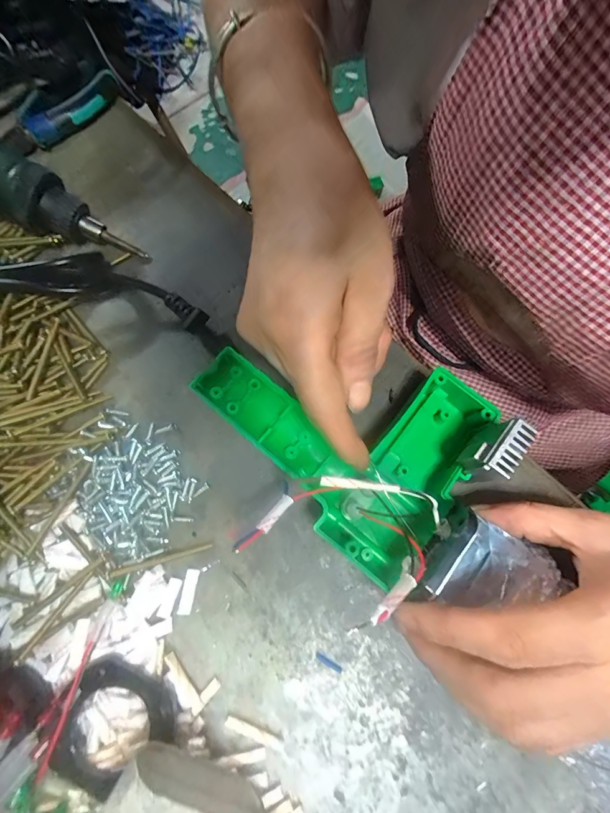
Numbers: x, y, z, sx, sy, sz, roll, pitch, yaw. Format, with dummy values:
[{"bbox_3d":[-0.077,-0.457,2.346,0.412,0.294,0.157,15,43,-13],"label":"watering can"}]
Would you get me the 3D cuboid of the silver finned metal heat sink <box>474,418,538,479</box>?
[{"bbox_3d":[0.099,0.020,0.175,0.015,0.011,0.030,37,75,11],"label":"silver finned metal heat sink"}]

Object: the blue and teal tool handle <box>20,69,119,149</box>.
[{"bbox_3d":[-0.197,-0.259,0.303,0.029,0.025,0.105,32,74,10],"label":"blue and teal tool handle"}]

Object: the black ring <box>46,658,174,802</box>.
[{"bbox_3d":[-0.092,0.155,0.167,0.050,0.012,0.049,1,76,-4],"label":"black ring"}]

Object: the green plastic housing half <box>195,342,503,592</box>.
[{"bbox_3d":[0.024,0.008,0.205,0.149,0.035,0.114,38,75,12],"label":"green plastic housing half"}]

